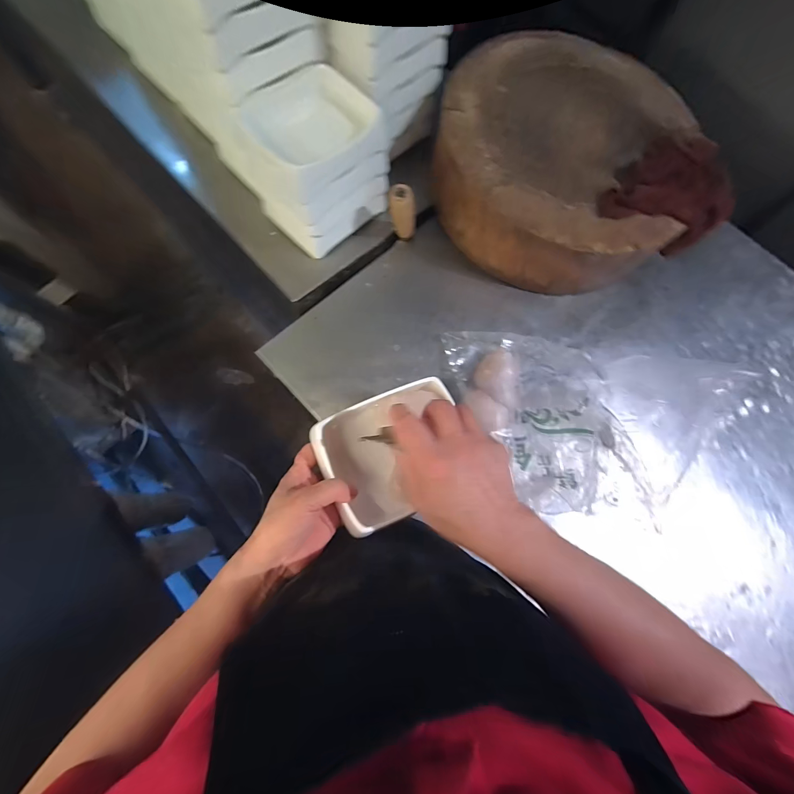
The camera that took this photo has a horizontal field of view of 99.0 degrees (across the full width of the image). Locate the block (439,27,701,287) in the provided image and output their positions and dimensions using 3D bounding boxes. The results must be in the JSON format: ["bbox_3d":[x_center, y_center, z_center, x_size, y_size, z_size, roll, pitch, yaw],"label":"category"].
[{"bbox_3d":[0.239,-0.358,0.542,0.338,0.135,0.356,1,74,-2],"label":"block"}]

